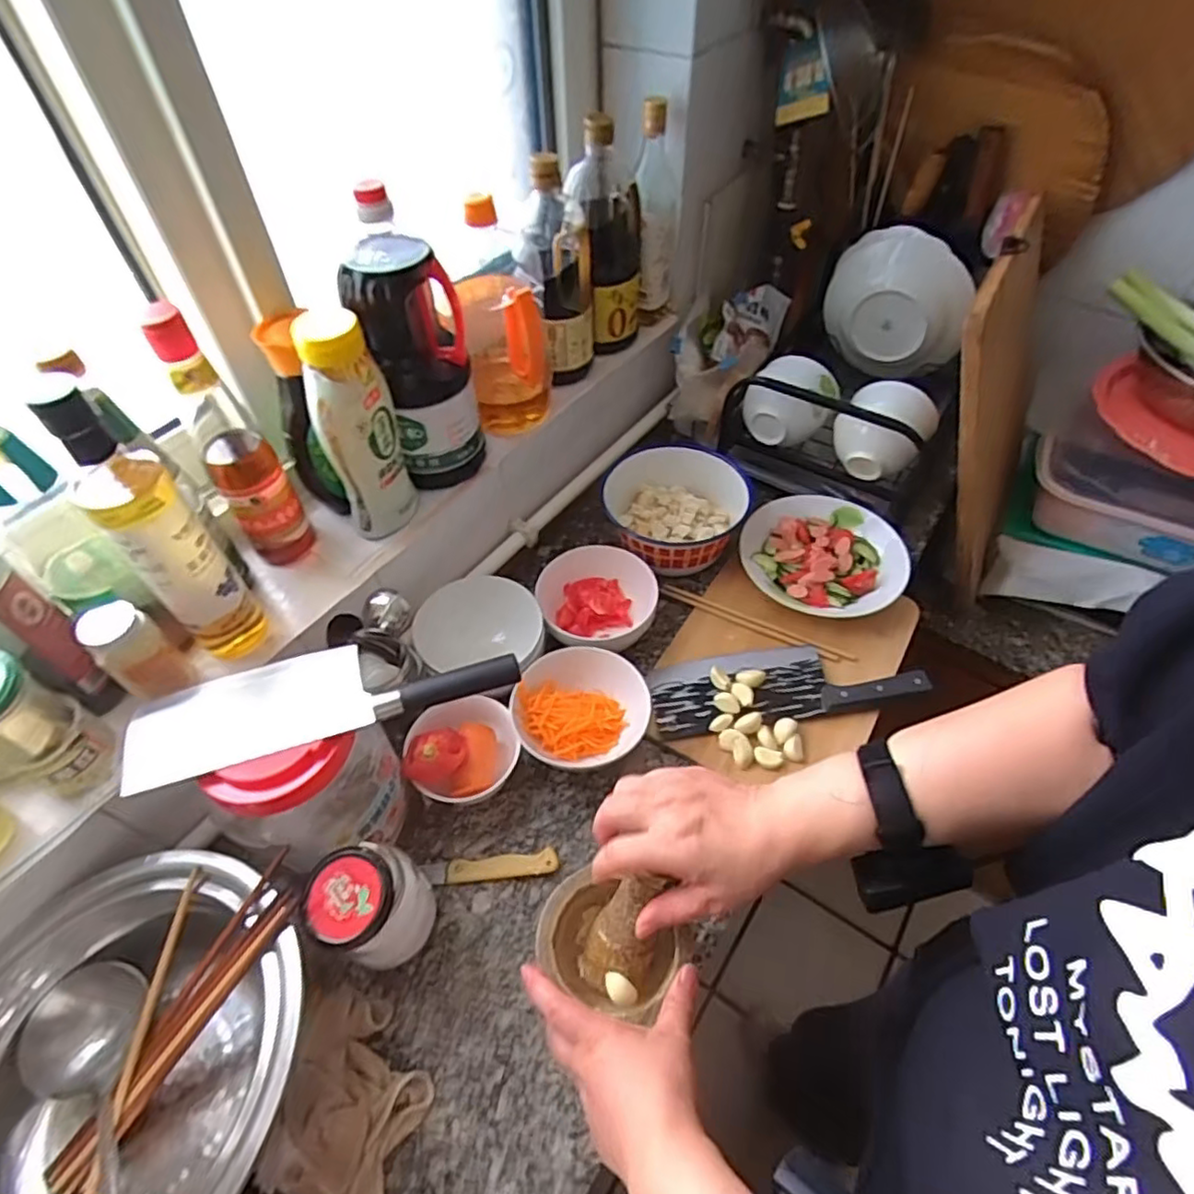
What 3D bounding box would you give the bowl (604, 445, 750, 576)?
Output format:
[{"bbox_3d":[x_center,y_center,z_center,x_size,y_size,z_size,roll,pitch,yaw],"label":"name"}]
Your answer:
[{"bbox_3d":[0.097,-0.118,0.820,0.174,0.086,0.173,6,52,5],"label":"bowl"}]

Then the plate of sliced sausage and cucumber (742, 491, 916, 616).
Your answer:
[{"bbox_3d":[0.263,-0.048,0.776,0.159,0.067,0.170,0,52,0],"label":"plate of sliced sausage and cucumber"}]

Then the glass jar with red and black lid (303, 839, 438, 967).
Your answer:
[{"bbox_3d":[-0.181,0.256,0.536,0.080,0.124,0.069,-19,54,-14],"label":"glass jar with red and black lid"}]

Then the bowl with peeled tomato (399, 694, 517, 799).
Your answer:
[{"bbox_3d":[-0.134,0.152,0.648,0.103,0.077,0.098,0,52,0],"label":"bowl with peeled tomato"}]

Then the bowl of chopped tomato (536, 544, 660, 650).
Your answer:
[{"bbox_3d":[0.003,0.007,0.748,0.127,0.059,0.127,0,52,0],"label":"bowl of chopped tomato"}]

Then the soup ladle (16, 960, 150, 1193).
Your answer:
[{"bbox_3d":[-0.298,0.341,0.401,0.300,0.065,0.080,12,46,46],"label":"soup ladle"}]

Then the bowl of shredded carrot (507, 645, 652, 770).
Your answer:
[{"bbox_3d":[-0.017,0.113,0.668,0.135,0.060,0.108,-8,52,-6],"label":"bowl of shredded carrot"}]

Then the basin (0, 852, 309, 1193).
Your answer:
[{"bbox_3d":[-0.328,0.331,0.451,0.240,0.132,0.275,25,56,19],"label":"basin"}]

